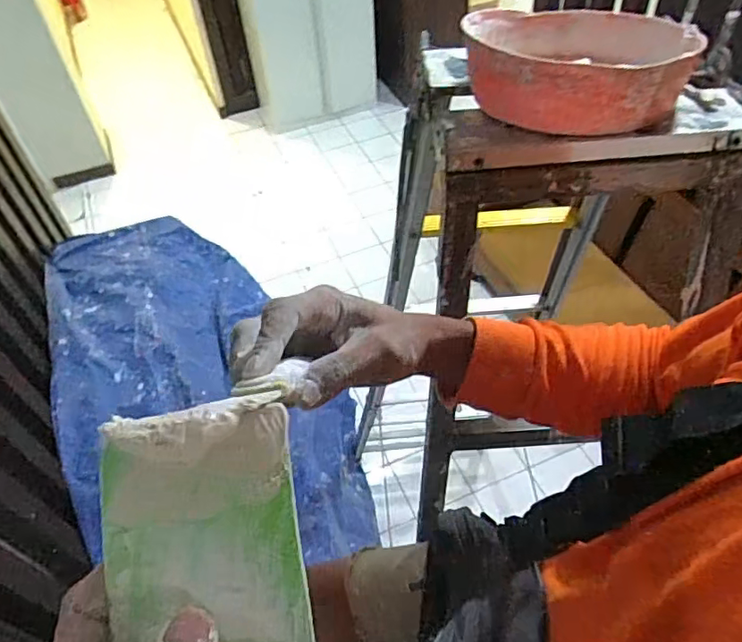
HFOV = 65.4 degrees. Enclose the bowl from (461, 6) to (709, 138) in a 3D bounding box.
[{"bbox_3d":[0.194,-0.247,0.537,0.197,0.079,0.196,4,50,7],"label":"bowl"}]

